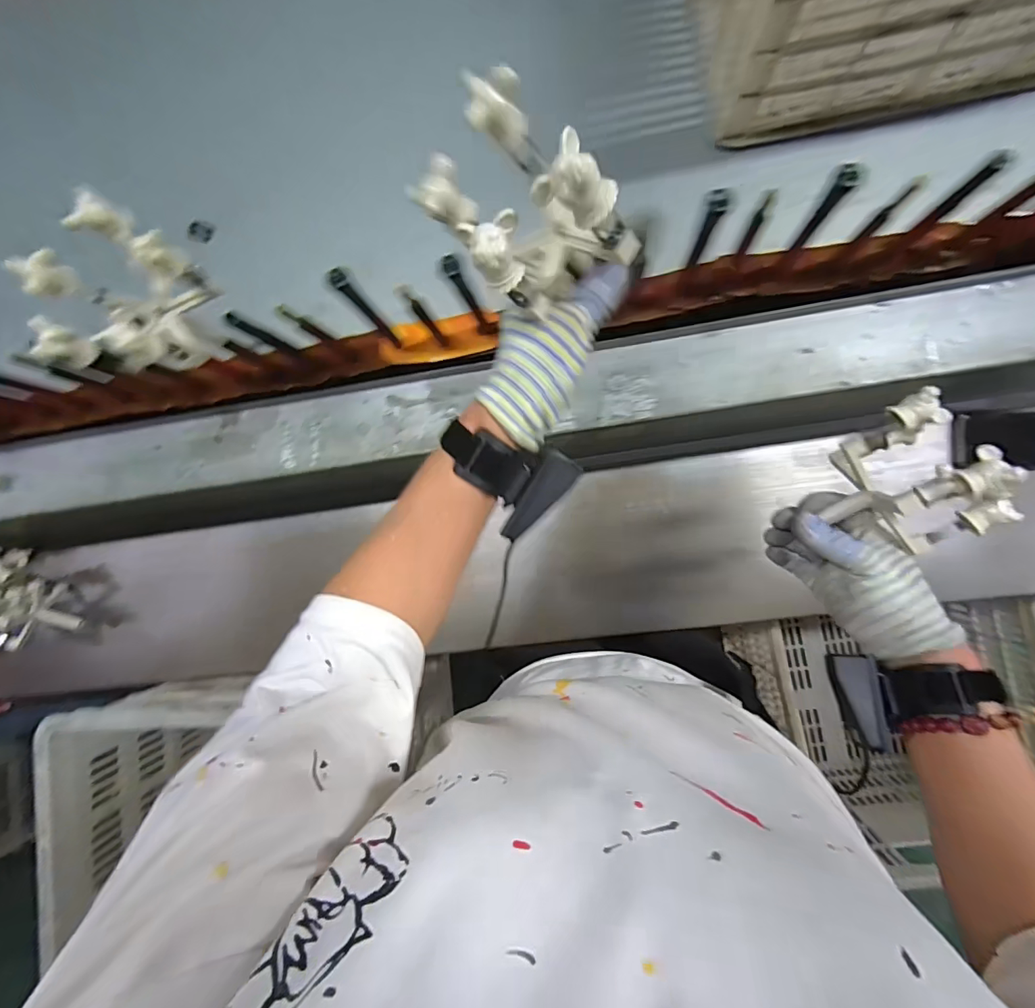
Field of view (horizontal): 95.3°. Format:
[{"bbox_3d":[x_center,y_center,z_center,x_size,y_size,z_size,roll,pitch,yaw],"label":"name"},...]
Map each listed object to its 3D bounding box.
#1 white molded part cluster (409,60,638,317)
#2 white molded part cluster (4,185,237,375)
[{"bbox_3d":[-0.002,-0.169,0.265,0.075,0.101,0.122,-38,84,6],"label":"white molded part cluster"},{"bbox_3d":[-0.306,-0.167,0.374,0.113,0.075,0.113,-4,88,9],"label":"white molded part cluster"}]

